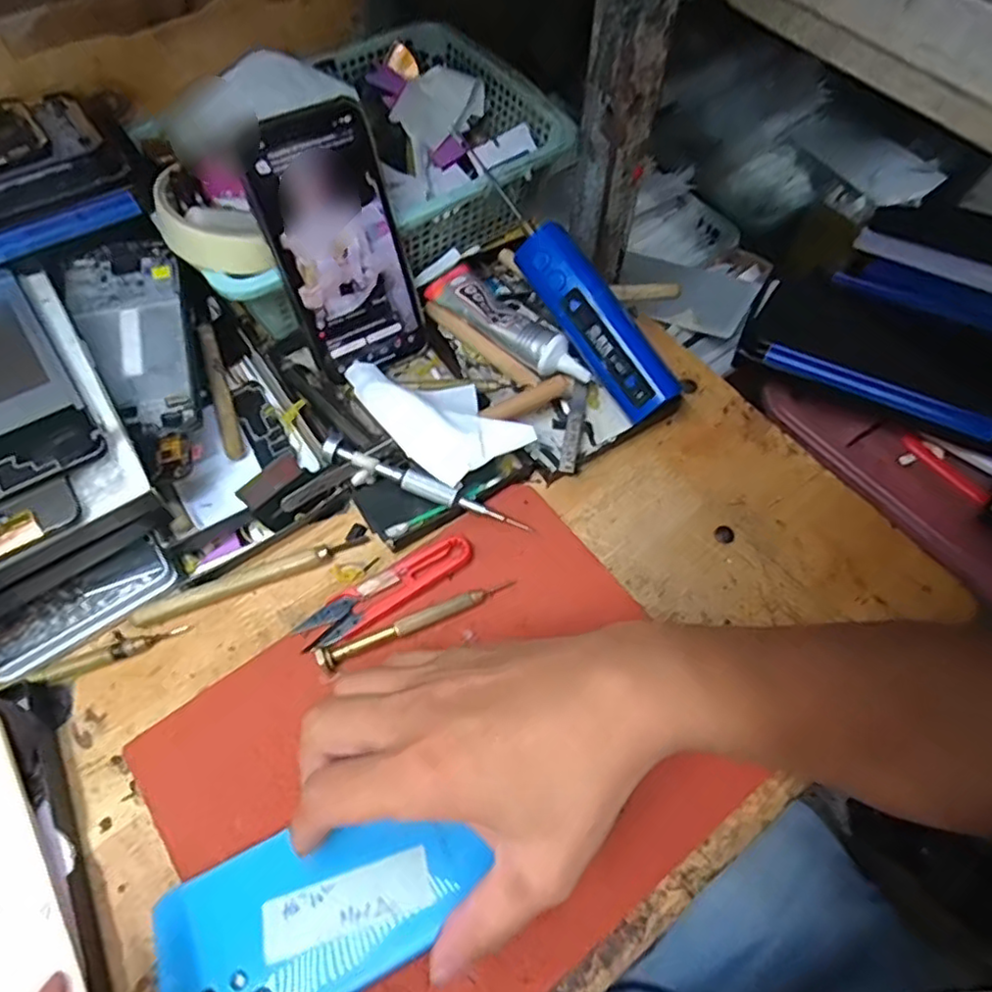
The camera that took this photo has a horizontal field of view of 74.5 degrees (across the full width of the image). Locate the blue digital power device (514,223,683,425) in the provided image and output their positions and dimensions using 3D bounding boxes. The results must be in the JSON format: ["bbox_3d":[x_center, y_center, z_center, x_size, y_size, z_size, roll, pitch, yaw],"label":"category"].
[{"bbox_3d":[0.062,-0.107,0.400,0.034,0.024,0.128,-34,87,-18],"label":"blue digital power device"}]

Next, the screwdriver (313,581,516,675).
[{"bbox_3d":[-0.042,0.065,0.342,0.106,0.010,0.011,-23,64,-12],"label":"screwdriver"}]

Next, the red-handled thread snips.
[{"bbox_3d":[-0.058,0.052,0.354,0.099,0.011,0.025,-30,65,-15],"label":"red-handled thread snips"}]

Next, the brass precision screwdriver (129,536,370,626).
[{"bbox_3d":[-0.134,0.046,0.360,0.126,0.008,0.011,-20,63,-10],"label":"brass precision screwdriver"}]

